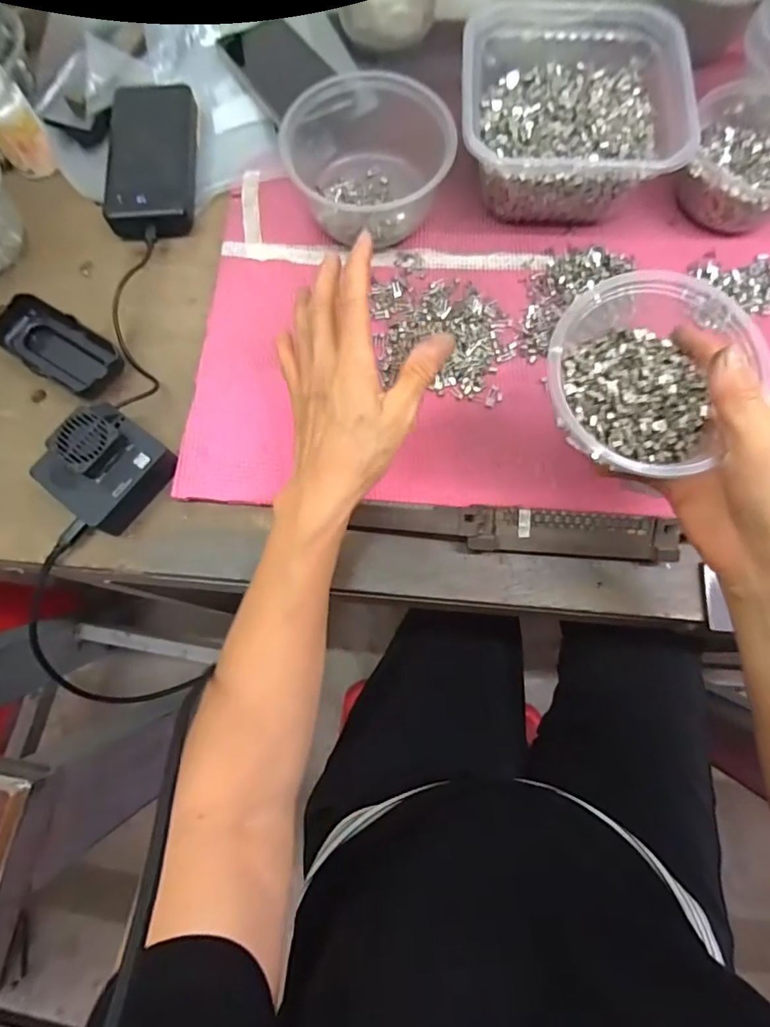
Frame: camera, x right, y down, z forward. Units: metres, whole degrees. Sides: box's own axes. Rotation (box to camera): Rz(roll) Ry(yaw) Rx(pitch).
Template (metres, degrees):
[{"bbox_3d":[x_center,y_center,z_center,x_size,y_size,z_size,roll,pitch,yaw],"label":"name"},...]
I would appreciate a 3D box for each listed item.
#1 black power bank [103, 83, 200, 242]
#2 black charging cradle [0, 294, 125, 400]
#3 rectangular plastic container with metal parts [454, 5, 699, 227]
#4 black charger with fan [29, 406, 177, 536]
[{"bbox_3d":[-0.214,-0.330,0.470,0.075,0.022,0.166,-6,75,0],"label":"black power bank"},{"bbox_3d":[-0.271,-0.137,0.424,0.109,0.024,0.053,29,78,9],"label":"black charging cradle"},{"bbox_3d":[0.150,-0.338,0.431,0.174,0.075,0.173,2,76,2],"label":"rectangular plastic container with metal parts"},{"bbox_3d":[-0.207,-0.031,0.383,0.076,0.046,0.077,38,80,10],"label":"black charger with fan"}]

